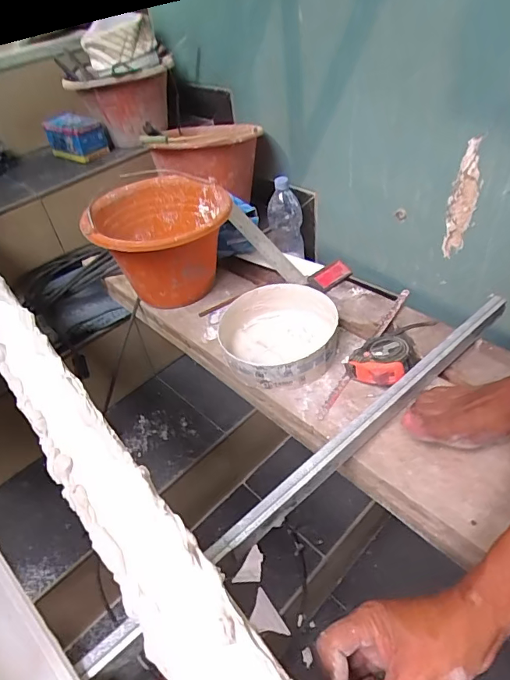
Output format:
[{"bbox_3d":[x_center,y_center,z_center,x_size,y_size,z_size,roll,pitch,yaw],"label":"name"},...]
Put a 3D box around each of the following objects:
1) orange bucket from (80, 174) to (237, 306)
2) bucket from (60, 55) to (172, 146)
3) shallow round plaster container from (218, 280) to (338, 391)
[{"bbox_3d":[-0.171,-0.177,0.848,0.244,0.167,0.277,-20,43,-15],"label":"orange bucket"},{"bbox_3d":[-0.356,-0.655,1.242,0.272,0.181,0.308,-13,42,-9],"label":"bucket"},{"bbox_3d":[0.036,-0.004,0.694,0.168,0.067,0.177,-8,41,-2],"label":"shallow round plaster container"}]

